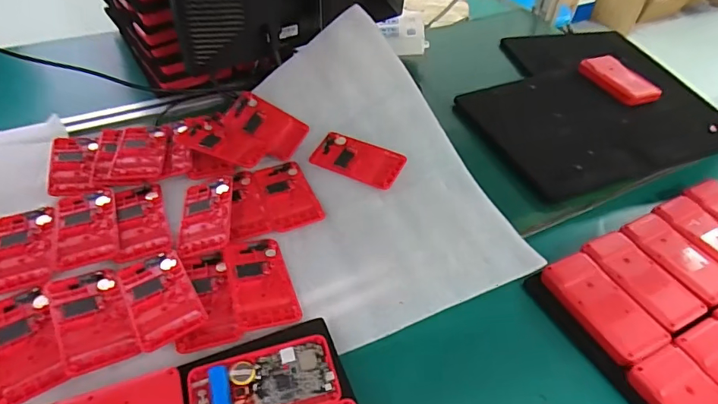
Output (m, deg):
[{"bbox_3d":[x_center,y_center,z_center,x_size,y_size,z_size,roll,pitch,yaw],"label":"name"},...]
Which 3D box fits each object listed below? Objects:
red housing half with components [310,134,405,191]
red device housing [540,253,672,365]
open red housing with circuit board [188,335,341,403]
[{"bbox_3d":[-0.003,-0.055,0.600,0.121,0.004,0.061,22,59,23],"label":"red housing half with components"},{"bbox_3d":[0.251,0.103,0.467,0.063,0.015,0.116,-15,45,-20],"label":"red device housing"},{"bbox_3d":[-0.080,0.157,0.391,0.120,0.010,0.064,-12,44,-16],"label":"open red housing with circuit board"}]

